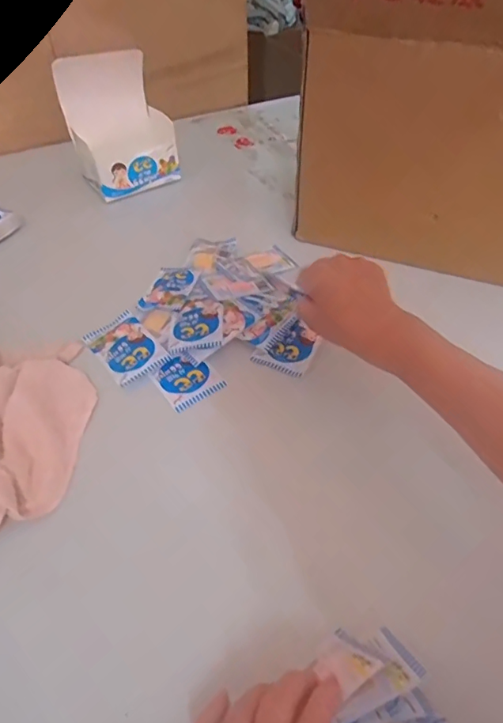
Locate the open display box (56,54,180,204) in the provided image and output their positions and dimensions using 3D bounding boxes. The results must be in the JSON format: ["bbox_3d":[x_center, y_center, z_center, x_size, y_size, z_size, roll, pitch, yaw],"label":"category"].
[{"bbox_3d":[-0.204,-0.371,0.748,0.151,0.172,0.113,-26,52,-20],"label":"open display box"}]

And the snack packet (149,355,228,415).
[{"bbox_3d":[-0.070,0.020,0.522,0.063,0.013,0.062,-33,55,-25],"label":"snack packet"}]

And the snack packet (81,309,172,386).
[{"bbox_3d":[-0.144,-0.018,0.547,0.063,0.008,0.098,-32,55,-24],"label":"snack packet"}]

